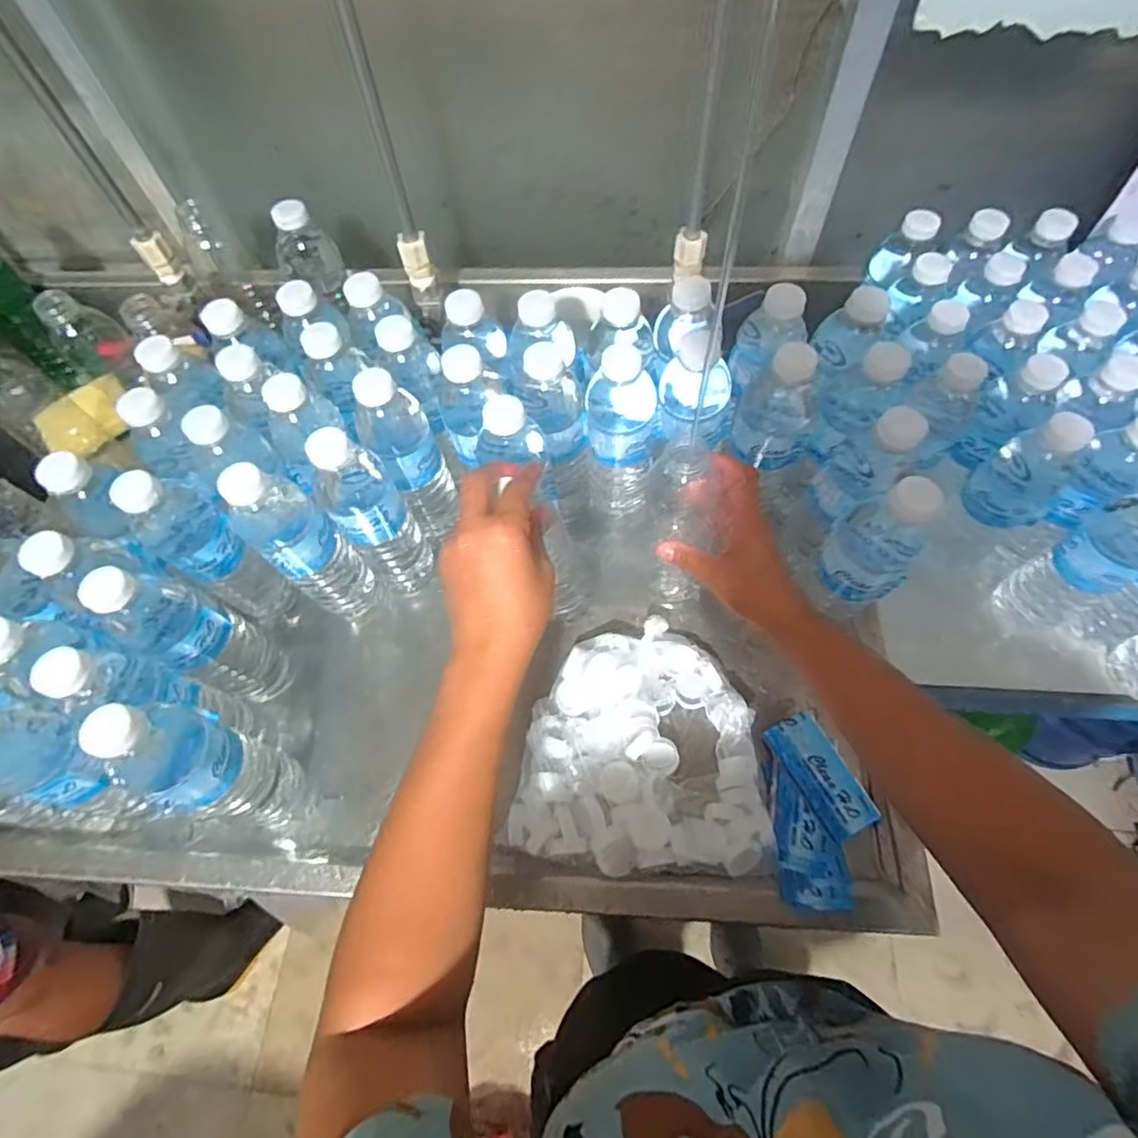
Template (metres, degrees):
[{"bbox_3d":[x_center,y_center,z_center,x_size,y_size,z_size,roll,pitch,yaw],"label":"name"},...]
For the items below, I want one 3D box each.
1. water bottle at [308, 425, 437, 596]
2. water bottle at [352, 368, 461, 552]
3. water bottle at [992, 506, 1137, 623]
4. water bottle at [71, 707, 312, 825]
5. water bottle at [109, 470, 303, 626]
[{"bbox_3d":[-0.167,-0.042,0.542,0.060,0.195,0.059,-33,66,-13],"label":"water bottle"},{"bbox_3d":[-0.142,-0.098,0.555,0.055,0.180,0.063,-35,67,-14],"label":"water bottle"},{"bbox_3d":[0.455,-0.012,0.525,0.068,0.200,0.060,-28,65,-11],"label":"water bottle"},{"bbox_3d":[-0.268,0.150,0.461,0.066,0.205,0.070,13,65,9],"label":"water bottle"},{"bbox_3d":[-0.311,-0.015,0.539,0.071,0.210,0.059,37,70,19],"label":"water bottle"}]

